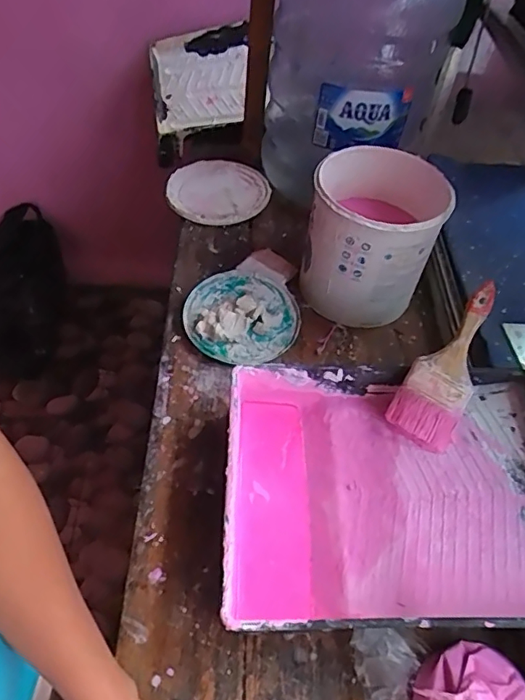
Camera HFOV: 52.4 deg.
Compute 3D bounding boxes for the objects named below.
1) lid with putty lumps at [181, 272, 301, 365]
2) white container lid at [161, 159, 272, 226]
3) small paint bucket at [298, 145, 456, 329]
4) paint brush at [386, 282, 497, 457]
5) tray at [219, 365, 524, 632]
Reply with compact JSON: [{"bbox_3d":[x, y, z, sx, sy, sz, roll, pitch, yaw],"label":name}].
[{"bbox_3d":[-0.028,-0.054,0.745,0.153,0.038,0.155,2,51,-3],"label":"lid with putty lumps"},{"bbox_3d":[-0.077,-0.285,0.943,0.172,0.014,0.159,13,51,6],"label":"white container lid"},{"bbox_3d":[0.148,-0.157,0.746,0.167,0.175,0.160,2,51,-3],"label":"small paint bucket"},{"bbox_3d":[0.216,0.015,0.612,0.074,0.013,0.198,31,81,6],"label":"paint brush"},{"bbox_3d":[0.138,0.153,0.563,0.349,0.080,0.271,2,51,-3],"label":"tray"}]

